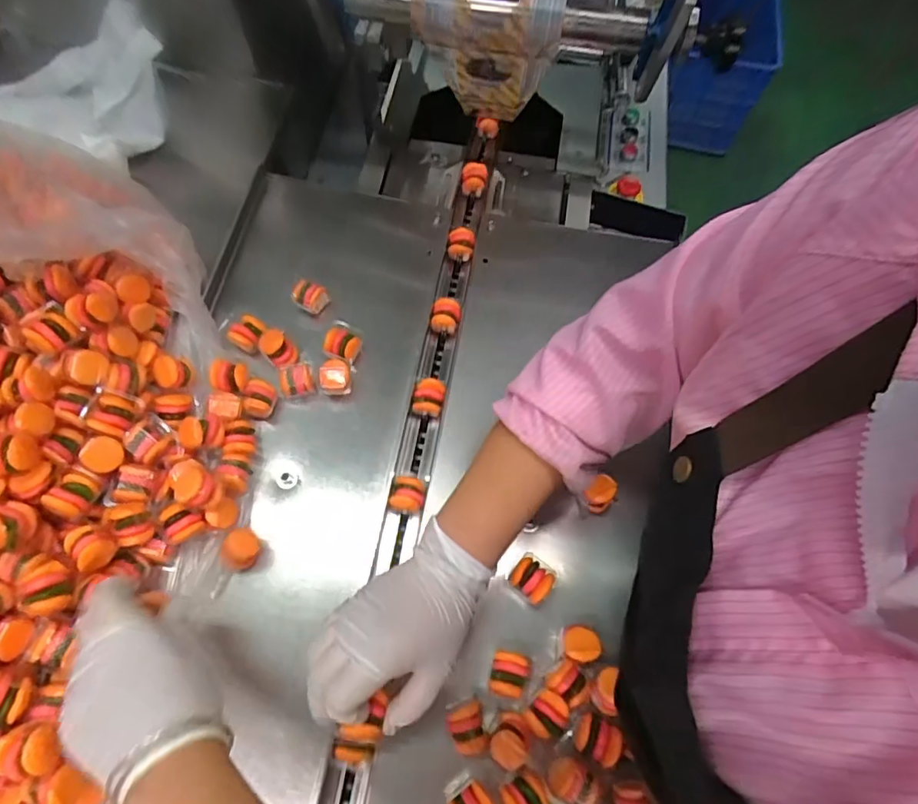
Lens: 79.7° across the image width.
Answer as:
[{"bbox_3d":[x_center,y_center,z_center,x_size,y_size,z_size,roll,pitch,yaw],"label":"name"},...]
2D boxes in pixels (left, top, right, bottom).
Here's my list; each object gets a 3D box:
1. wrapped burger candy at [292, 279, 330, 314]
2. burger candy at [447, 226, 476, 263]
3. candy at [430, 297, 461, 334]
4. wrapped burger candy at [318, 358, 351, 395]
[{"bbox_3d":[-0.157,-0.112,0.583,0.030,0.030,0.027,27,70,10],"label":"wrapped burger candy"},{"bbox_3d":[0.003,-0.187,0.653,0.031,0.029,0.032,5,68,1],"label":"burger candy"},{"bbox_3d":[-0.014,-0.096,0.610,0.030,0.026,0.030,12,68,3],"label":"candy"},{"bbox_3d":[-0.124,-0.025,0.551,0.031,0.030,0.028,-2,68,-2],"label":"wrapped burger candy"}]

